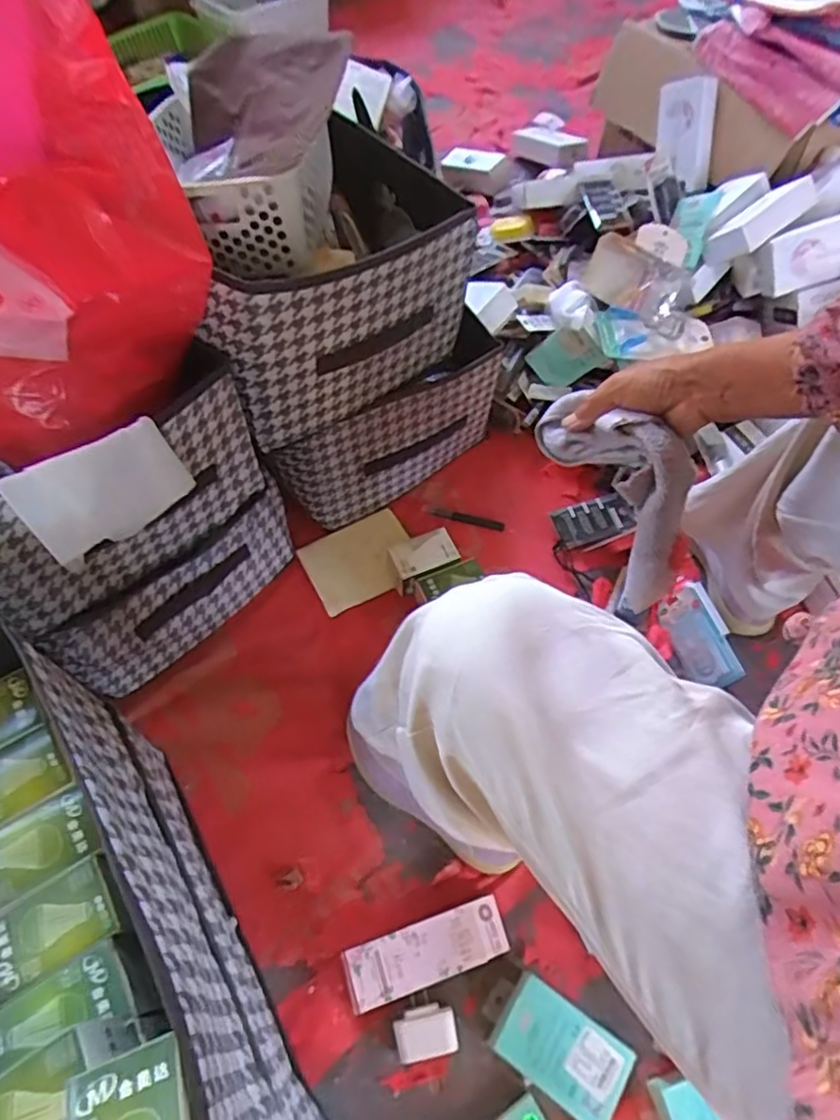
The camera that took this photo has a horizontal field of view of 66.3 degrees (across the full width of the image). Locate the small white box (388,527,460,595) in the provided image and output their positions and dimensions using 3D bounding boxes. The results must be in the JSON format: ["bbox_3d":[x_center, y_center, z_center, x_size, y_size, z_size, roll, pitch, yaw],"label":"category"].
[{"bbox_3d":[0.003,0.004,0.809,0.087,0.049,0.053,-23,62,-12],"label":"small white box"}]

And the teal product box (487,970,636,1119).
[{"bbox_3d":[0.121,0.432,0.574,0.119,0.024,0.070,31,65,17],"label":"teal product box"}]

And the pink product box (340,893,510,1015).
[{"bbox_3d":[0.006,0.375,0.616,0.152,0.031,0.053,-16,61,-9],"label":"pink product box"}]

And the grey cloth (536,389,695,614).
[{"bbox_3d":[0.168,-0.060,0.562,0.056,0.156,0.159,-39,67,-20],"label":"grey cloth"}]

